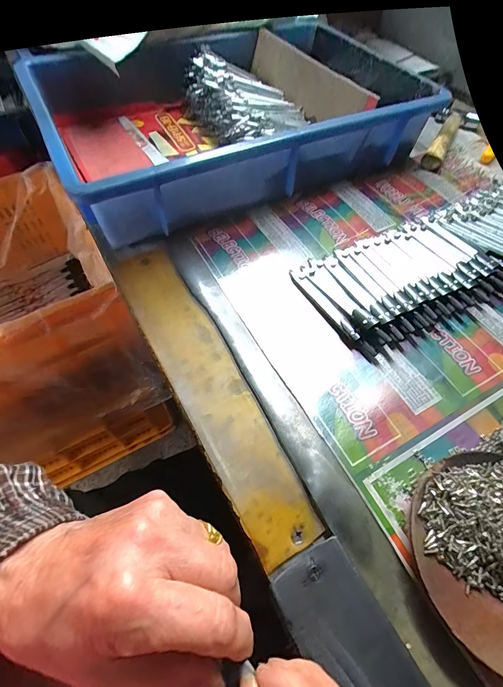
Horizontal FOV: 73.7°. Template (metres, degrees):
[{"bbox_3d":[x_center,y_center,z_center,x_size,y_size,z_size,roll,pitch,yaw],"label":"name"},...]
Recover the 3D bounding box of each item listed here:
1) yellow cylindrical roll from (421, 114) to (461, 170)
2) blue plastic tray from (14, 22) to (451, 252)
[{"bbox_3d":[0.259,-0.277,0.456,0.023,0.019,0.126,26,62,13],"label":"yellow cylindrical roll"},{"bbox_3d":[-0.021,-0.285,0.414,0.415,0.081,0.276,-25,63,-16],"label":"blue plastic tray"}]

